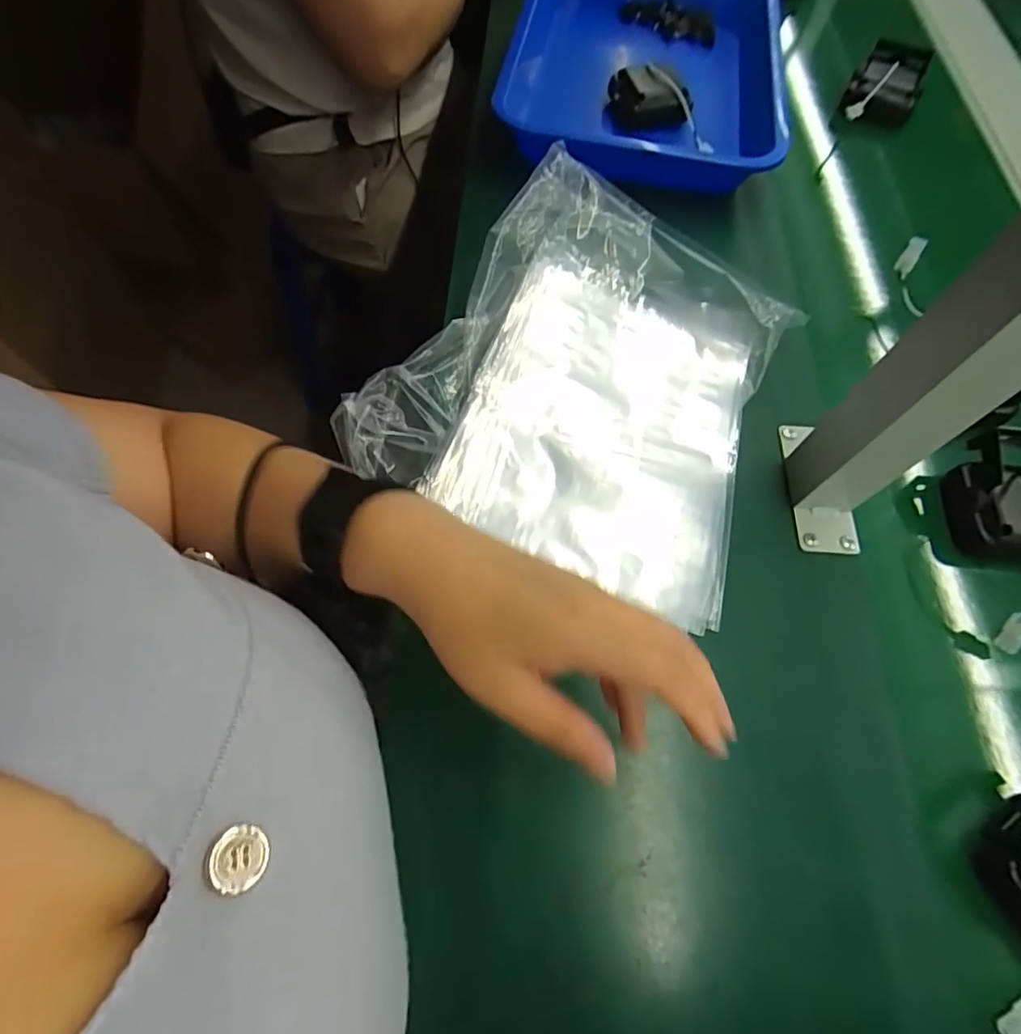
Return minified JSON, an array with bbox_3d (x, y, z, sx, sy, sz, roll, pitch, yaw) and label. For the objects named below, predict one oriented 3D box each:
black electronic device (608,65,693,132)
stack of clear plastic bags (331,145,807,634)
[{"bbox_3d":[0.144,-0.437,0.568,0.079,0.039,0.048,-14,66,-5],"label":"black electronic device"},{"bbox_3d":[0.066,-0.113,0.395,0.275,0.051,0.301,23,68,11],"label":"stack of clear plastic bags"}]

